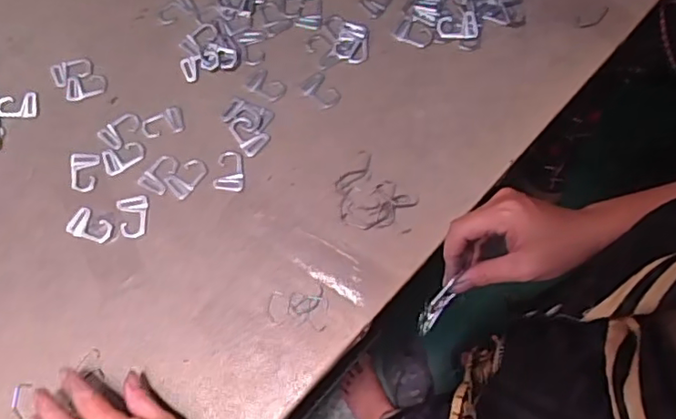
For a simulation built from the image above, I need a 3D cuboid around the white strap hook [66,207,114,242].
[{"bbox_3d":[-0.241,0.018,0.569,0.040,0.005,0.028,29,74,11],"label":"white strap hook"}]

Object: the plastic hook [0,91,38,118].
[{"bbox_3d":[-0.339,-0.110,0.615,0.042,0.004,0.029,-7,71,-1],"label":"plastic hook"}]

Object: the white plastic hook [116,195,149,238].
[{"bbox_3d":[-0.200,0.007,0.574,0.029,0.004,0.042,-15,71,-3],"label":"white plastic hook"}]

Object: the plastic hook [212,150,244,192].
[{"bbox_3d":[-0.107,-0.039,0.585,0.030,0.004,0.042,7,72,4],"label":"plastic hook"}]

